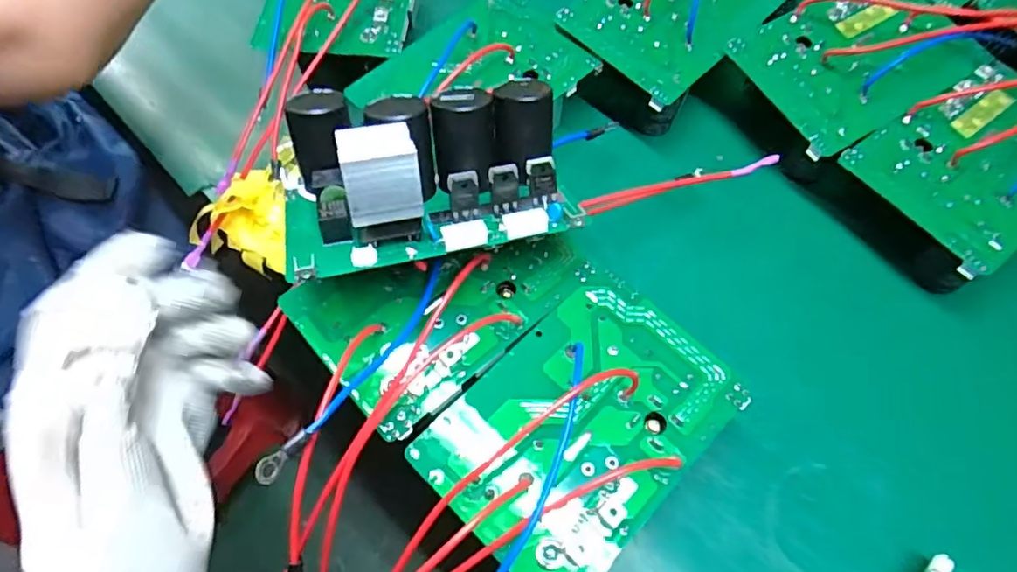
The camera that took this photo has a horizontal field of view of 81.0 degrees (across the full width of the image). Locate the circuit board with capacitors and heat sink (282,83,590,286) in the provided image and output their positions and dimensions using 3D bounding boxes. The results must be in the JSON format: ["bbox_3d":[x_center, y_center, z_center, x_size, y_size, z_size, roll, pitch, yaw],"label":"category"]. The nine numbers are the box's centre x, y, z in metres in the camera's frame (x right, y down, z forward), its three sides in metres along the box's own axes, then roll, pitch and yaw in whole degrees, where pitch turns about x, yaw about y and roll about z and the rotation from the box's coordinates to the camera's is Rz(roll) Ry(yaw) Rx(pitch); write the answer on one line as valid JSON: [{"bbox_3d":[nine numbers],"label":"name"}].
[{"bbox_3d":[-0.045,-0.069,0.310,0.148,0.065,0.105,-13,65,-5],"label":"circuit board with capacitors and heat sink"}]

